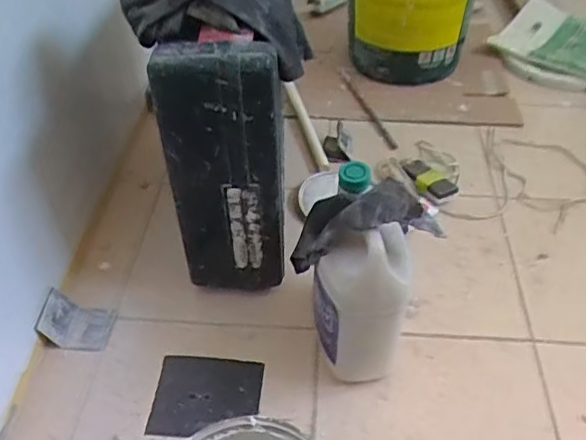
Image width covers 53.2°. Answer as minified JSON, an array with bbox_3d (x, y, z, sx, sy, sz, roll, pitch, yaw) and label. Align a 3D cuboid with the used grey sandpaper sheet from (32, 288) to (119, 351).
[{"bbox_3d":[-0.312,0.144,0.840,0.092,0.044,0.080,6,44,6],"label":"used grey sandpaper sheet"}]

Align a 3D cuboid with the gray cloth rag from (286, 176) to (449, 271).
[{"bbox_3d":[0.070,0.011,0.704,0.192,0.096,0.073,-22,32,35],"label":"gray cloth rag"}]

